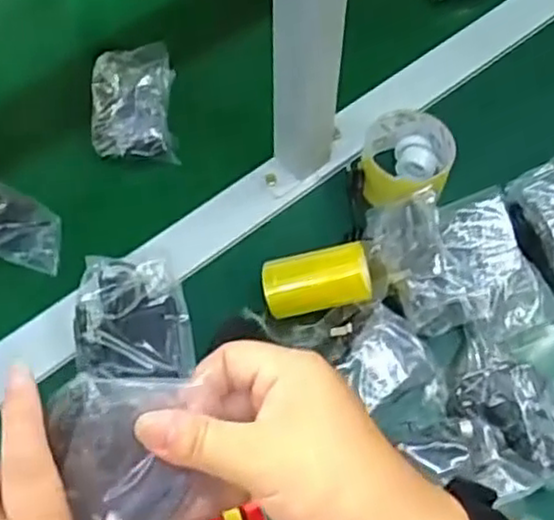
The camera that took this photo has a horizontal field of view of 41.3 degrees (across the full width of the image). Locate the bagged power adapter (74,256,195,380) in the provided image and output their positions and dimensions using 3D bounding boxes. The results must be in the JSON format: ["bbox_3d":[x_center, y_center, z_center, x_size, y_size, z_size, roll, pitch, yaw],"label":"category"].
[{"bbox_3d":[-0.120,0.048,0.618,0.094,0.026,0.112,-6,59,0],"label":"bagged power adapter"}]

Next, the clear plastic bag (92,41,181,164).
[{"bbox_3d":[-0.145,-0.161,0.744,0.079,0.036,0.131,-6,59,0],"label":"clear plastic bag"}]

